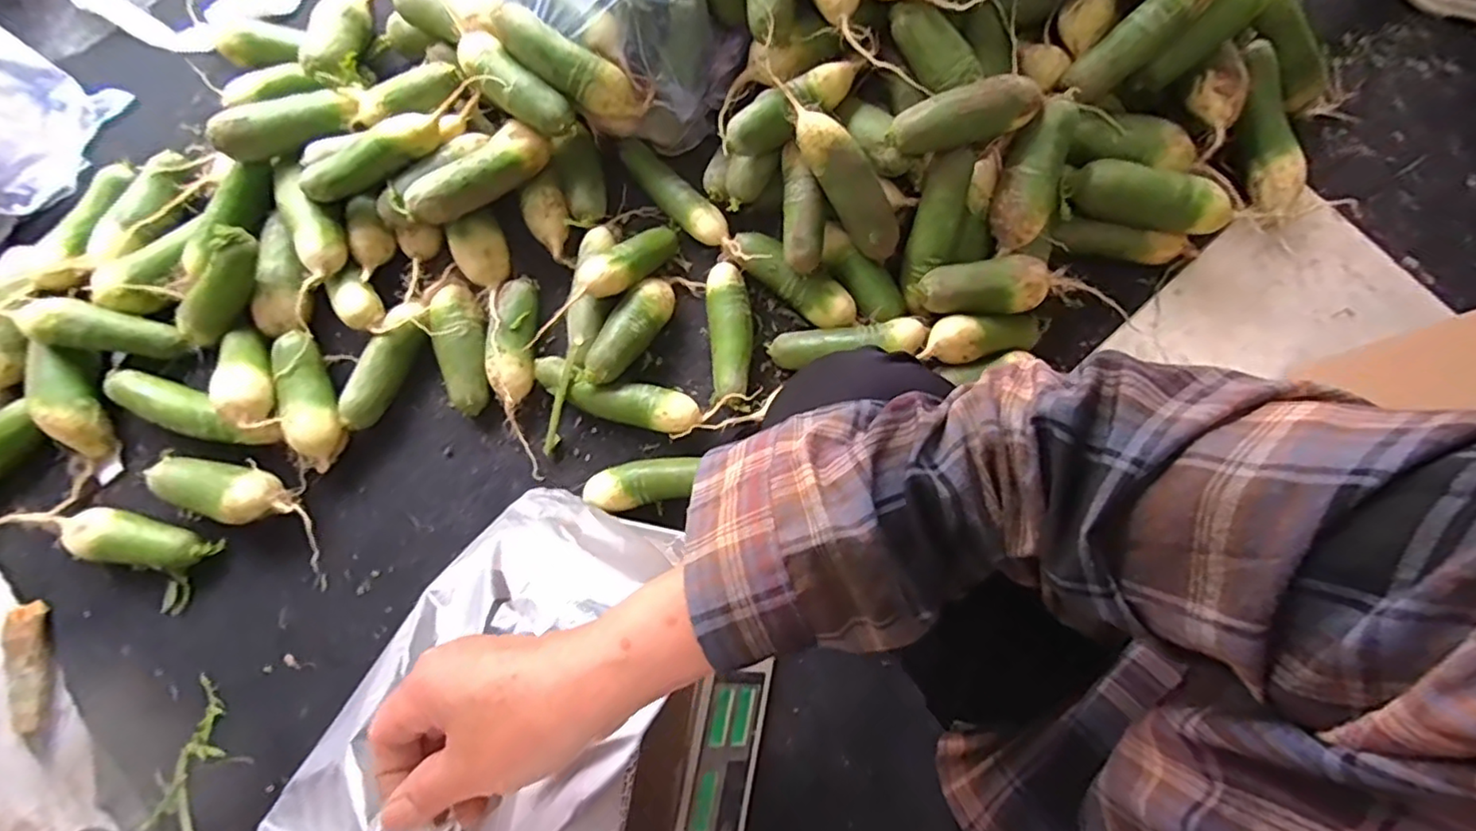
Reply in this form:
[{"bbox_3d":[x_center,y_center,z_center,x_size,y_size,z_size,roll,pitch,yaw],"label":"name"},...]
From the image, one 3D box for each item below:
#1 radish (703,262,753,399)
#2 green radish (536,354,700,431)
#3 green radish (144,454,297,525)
[{"bbox_3d":[-0.010,-0.098,0.773,0.051,0.053,0.172,-7,78,-1],"label":"radish"},{"bbox_3d":[-0.149,-0.021,0.768,0.208,0.053,0.052,16,79,4],"label":"green radish"},{"bbox_3d":[-0.607,0.087,0.746,0.189,0.059,0.063,11,79,3],"label":"green radish"}]

